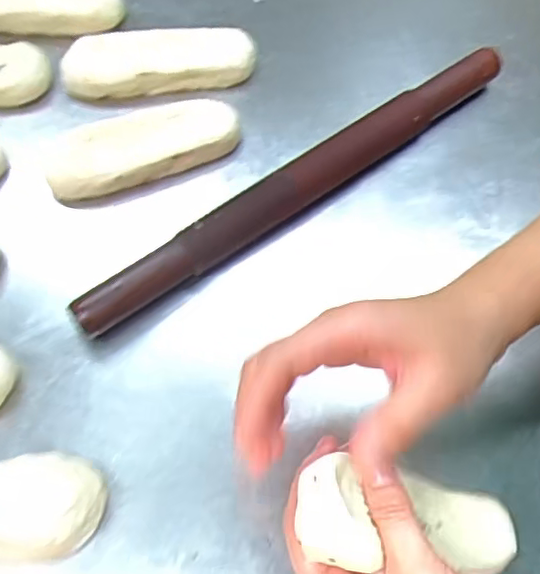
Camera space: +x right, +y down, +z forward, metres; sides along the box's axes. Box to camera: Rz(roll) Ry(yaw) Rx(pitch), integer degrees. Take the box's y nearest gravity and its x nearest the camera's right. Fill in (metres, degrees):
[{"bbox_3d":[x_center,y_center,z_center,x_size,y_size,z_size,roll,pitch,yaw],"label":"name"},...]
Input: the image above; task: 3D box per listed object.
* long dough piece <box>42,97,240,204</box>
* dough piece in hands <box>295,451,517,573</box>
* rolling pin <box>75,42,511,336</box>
[{"bbox_3d":[-0.099,-0.110,0.471,0.153,0.026,0.056,-22,66,-12],"label":"long dough piece"},{"bbox_3d":[0.074,0.116,0.306,0.033,0.148,0.048,-20,55,38],"label":"dough piece in hands"},{"bbox_3d":[0.028,-0.080,0.455,0.379,0.033,0.029,-33,69,-17],"label":"rolling pin"}]

